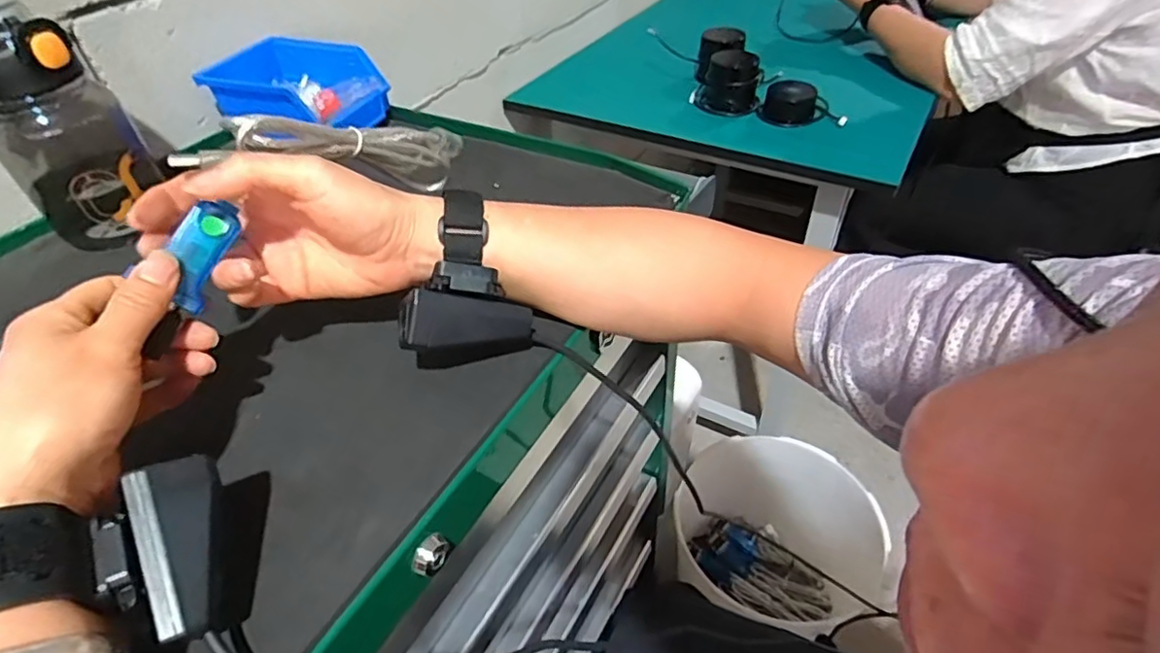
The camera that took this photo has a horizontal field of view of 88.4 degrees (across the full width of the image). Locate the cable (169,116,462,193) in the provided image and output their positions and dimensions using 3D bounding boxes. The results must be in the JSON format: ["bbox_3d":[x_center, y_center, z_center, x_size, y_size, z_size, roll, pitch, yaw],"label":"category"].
[{"bbox_3d":[-0.139,-0.102,0.349,0.164,0.037,0.019,-9,37,-45],"label":"cable"}]

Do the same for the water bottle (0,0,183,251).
[{"bbox_3d":[-0.389,-0.152,0.459,0.078,0.162,0.103,27,52,28],"label":"water bottle"}]

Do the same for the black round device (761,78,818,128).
[{"bbox_3d":[0.302,-0.324,0.865,0.076,0.042,0.065,17,48,20],"label":"black round device"}]

